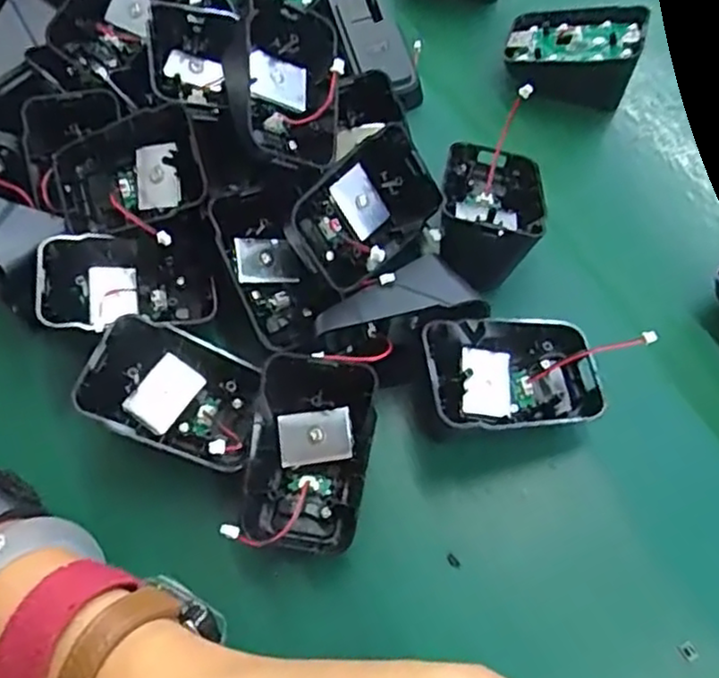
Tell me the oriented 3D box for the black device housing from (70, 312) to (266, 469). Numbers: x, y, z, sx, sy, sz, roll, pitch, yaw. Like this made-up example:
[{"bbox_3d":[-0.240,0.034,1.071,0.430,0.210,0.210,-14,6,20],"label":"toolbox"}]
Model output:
[{"bbox_3d":[-0.071,0.022,0.272,0.070,0.014,0.043,26,84,-17],"label":"black device housing"}]

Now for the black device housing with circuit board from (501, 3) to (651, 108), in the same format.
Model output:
[{"bbox_3d":[0.112,-0.153,0.367,0.064,0.037,0.045,9,62,4],"label":"black device housing with circuit board"}]

